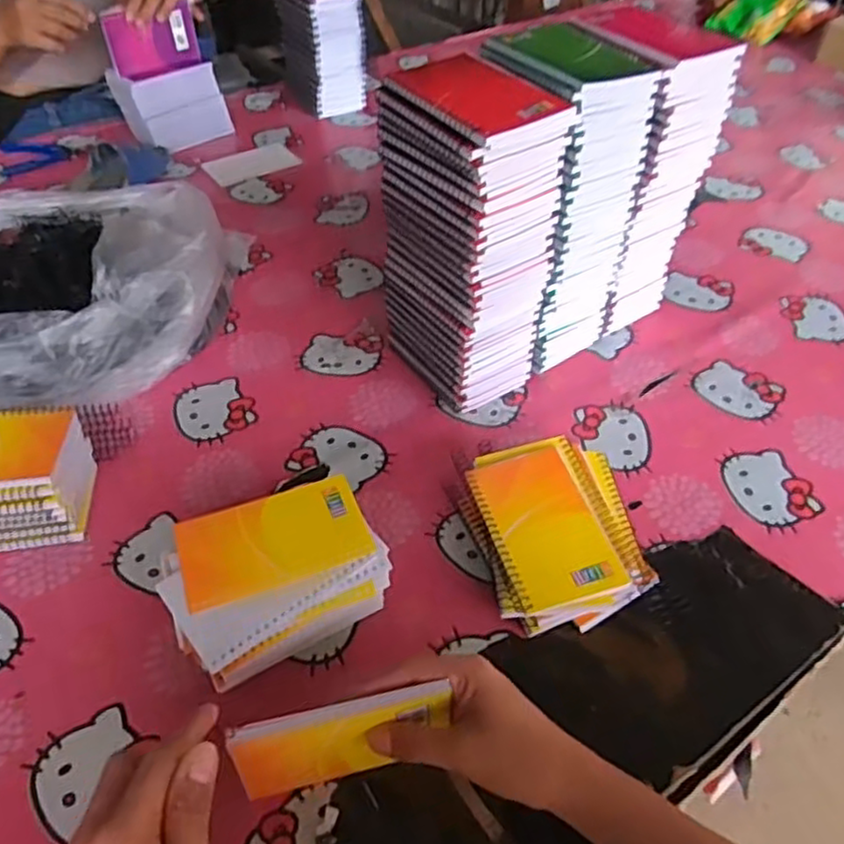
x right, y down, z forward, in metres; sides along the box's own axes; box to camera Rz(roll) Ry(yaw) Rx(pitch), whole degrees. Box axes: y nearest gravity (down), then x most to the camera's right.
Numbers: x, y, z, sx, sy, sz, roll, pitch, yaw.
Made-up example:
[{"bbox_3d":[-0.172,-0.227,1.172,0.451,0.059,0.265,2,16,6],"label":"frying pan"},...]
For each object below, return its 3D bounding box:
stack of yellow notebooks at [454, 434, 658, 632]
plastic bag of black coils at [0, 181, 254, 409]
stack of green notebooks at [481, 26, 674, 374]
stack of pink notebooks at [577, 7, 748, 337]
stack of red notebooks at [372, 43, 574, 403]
[{"bbox_3d":[0.107,0.084,0.544,0.124,0.051,0.142,-9,46,-8],"label":"stack of yellow notebooks"},{"bbox_3d":[-0.380,-0.129,0.711,0.343,0.109,0.294,-5,46,-5],"label":"plastic bag of black coils"},{"bbox_3d":[0.119,-0.193,0.651,0.107,0.284,0.124,-32,54,-27],"label":"stack of green notebooks"},{"bbox_3d":[0.206,-0.231,0.686,0.106,0.283,0.118,-20,49,-18],"label":"stack of pink notebooks"},{"bbox_3d":[0.044,-0.151,0.613,0.100,0.279,0.129,-27,51,-24],"label":"stack of red notebooks"}]

